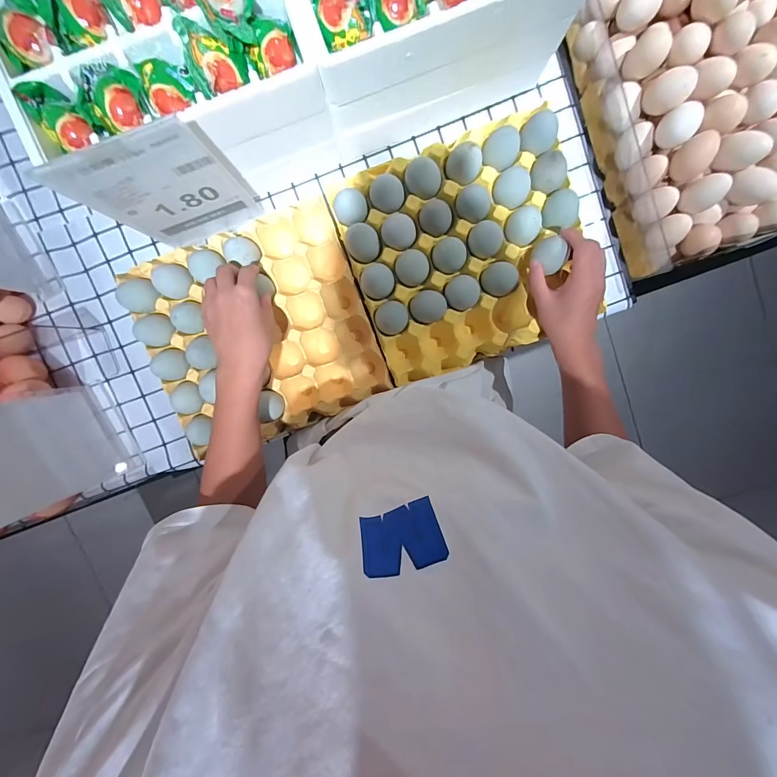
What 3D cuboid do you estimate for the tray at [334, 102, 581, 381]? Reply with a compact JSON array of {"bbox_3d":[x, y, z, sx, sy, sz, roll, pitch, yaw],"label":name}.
[{"bbox_3d":[0.099,-0.173,0.448,0.278,0.056,0.268,-18,97,2],"label":"tray"}]

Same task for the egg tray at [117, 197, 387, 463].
[{"bbox_3d":[-0.172,-0.075,0.465,0.286,0.060,0.269,-21,97,2],"label":"egg tray"}]

